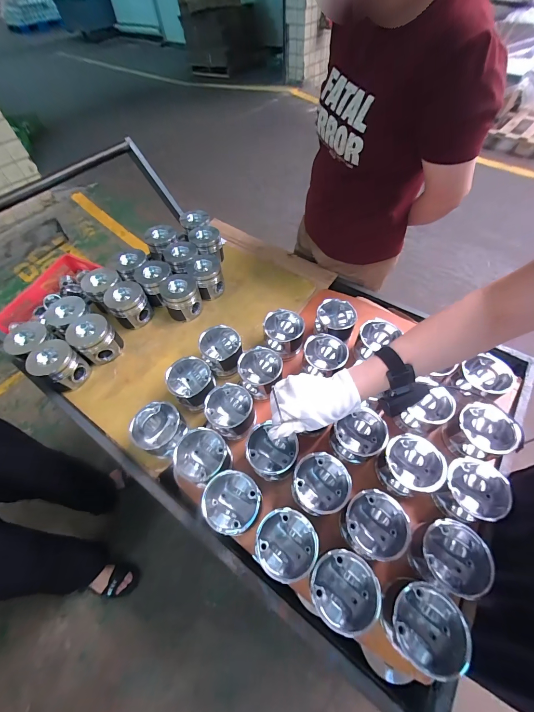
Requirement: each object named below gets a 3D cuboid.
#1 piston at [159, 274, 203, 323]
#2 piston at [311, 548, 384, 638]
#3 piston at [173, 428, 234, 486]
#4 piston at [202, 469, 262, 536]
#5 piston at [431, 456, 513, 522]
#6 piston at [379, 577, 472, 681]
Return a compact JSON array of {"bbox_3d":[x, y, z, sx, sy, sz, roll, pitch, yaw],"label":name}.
[{"bbox_3d":[-0.229,-0.159,0.779,0.095,0.085,0.095,-21,58,-10],"label":"piston"},{"bbox_3d":[0.112,0.343,0.432,0.094,0.060,0.089,-1,61,2],"label":"piston"},{"bbox_3d":[-0.118,0.193,0.548,0.092,0.092,0.092,38,66,25],"label":"piston"},{"bbox_3d":[-0.060,0.253,0.503,0.099,0.076,0.093,-2,56,2],"label":"piston"},{"bbox_3d":[0.347,0.227,0.497,0.101,0.081,0.093,-2,56,2],"label":"piston"},{"bbox_3d":[0.220,0.380,0.411,0.095,0.064,0.096,-2,56,2],"label":"piston"}]

